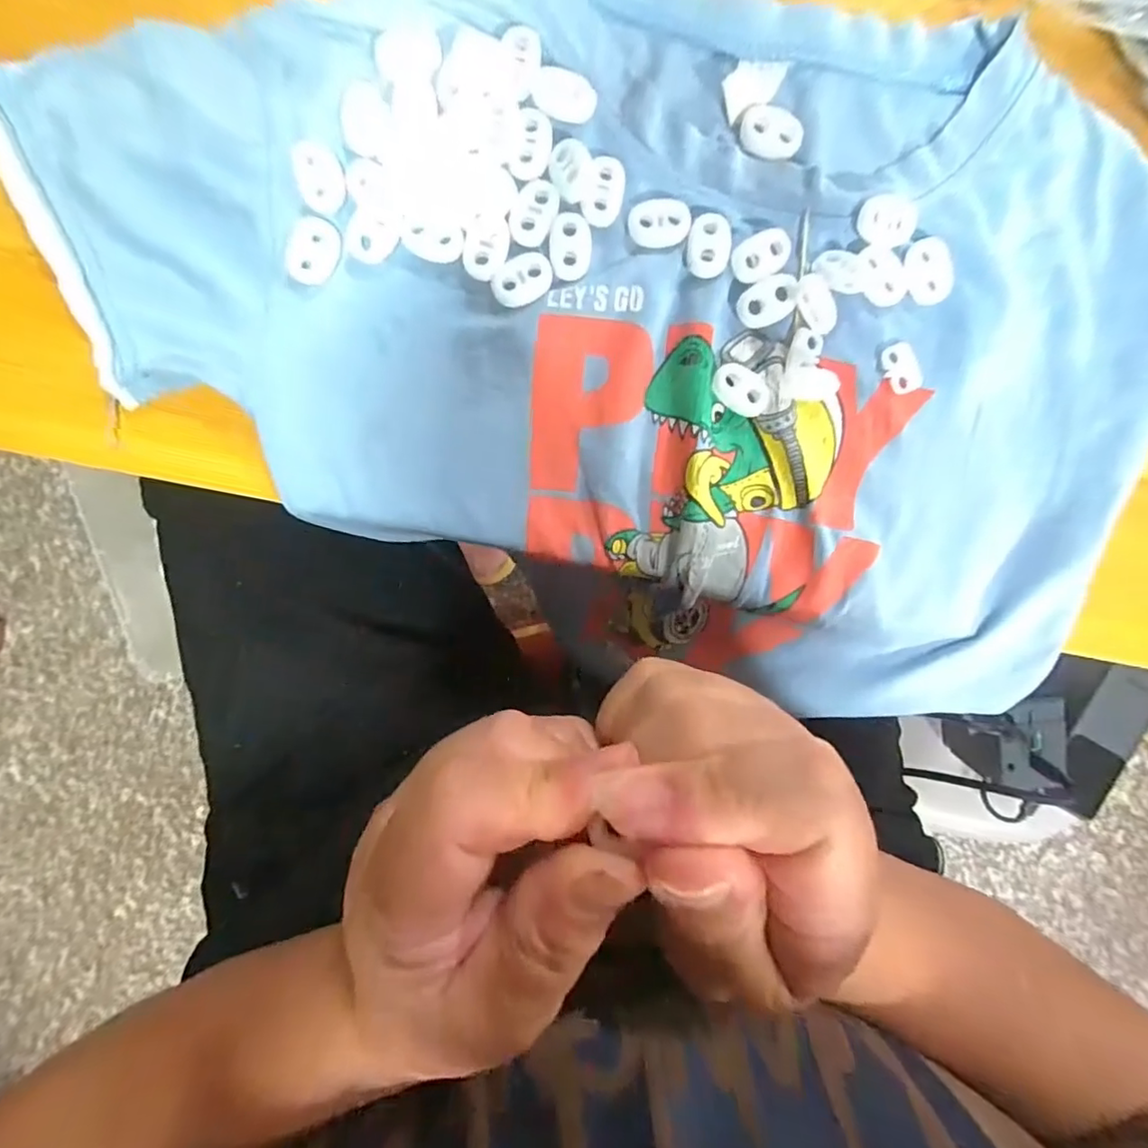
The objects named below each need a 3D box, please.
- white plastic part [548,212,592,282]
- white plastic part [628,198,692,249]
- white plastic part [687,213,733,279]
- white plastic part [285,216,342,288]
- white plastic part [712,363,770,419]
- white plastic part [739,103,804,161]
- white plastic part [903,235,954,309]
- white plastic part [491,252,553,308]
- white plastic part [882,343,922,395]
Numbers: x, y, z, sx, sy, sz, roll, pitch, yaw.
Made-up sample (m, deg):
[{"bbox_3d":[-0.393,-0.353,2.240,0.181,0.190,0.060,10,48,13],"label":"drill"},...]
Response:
[{"bbox_3d":[-0.001,-0.118,0.206,0.015,0.004,0.023,6,95,-2],"label":"white plastic part"},{"bbox_3d":[0.031,-0.127,0.207,0.022,0.004,0.016,2,95,-2],"label":"white plastic part"},{"bbox_3d":[0.049,-0.119,0.208,0.015,0.005,0.023,5,95,-2],"label":"white plastic part"},{"bbox_3d":[-0.093,-0.115,0.203,0.016,0.004,0.023,16,95,-3],"label":"white plastic part"},{"bbox_3d":[0.063,-0.069,0.211,0.023,0.004,0.017,32,94,-4],"label":"white plastic part"},{"bbox_3d":[0.071,-0.159,0.204,0.022,0.004,0.016,15,95,-3],"label":"white plastic part"},{"bbox_3d":[0.131,-0.112,0.212,0.016,0.004,0.022,-15,96,0],"label":"white plastic part"},{"bbox_3d":[-0.019,-0.106,0.206,0.022,0.004,0.016,-33,95,1],"label":"white plastic part"},{"bbox_3d":[0.124,-0.077,0.215,0.013,0.004,0.019,-22,96,0],"label":"white plastic part"}]

